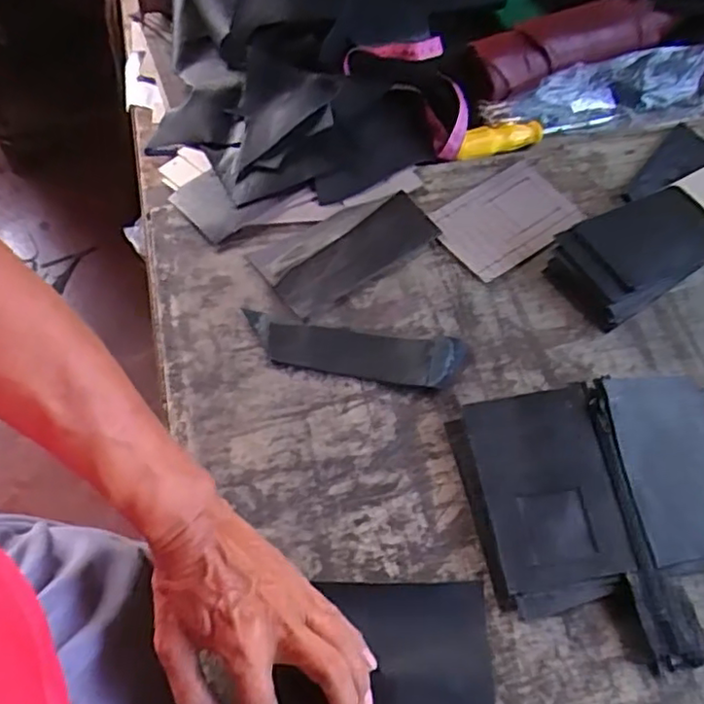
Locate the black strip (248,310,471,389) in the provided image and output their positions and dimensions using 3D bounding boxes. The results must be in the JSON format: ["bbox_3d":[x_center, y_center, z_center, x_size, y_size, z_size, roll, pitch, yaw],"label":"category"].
[{"bbox_3d":[0.000,-0.002,0.513,0.171,0.013,0.045,11,60,2],"label":"black strip"}]

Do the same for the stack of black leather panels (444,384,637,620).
[{"bbox_3d":[0.132,0.100,0.450,0.095,0.029,0.142,-7,61,-8],"label":"stack of black leather panels"}]

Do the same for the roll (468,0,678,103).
[{"bbox_3d":[0.245,-0.345,0.717,0.257,0.043,0.074,-20,64,-15],"label":"roll"}]

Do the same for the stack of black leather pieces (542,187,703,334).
[{"bbox_3d":[0.251,-0.091,0.563,0.165,0.035,0.088,-30,66,-19],"label":"stack of black leather pieces"}]

